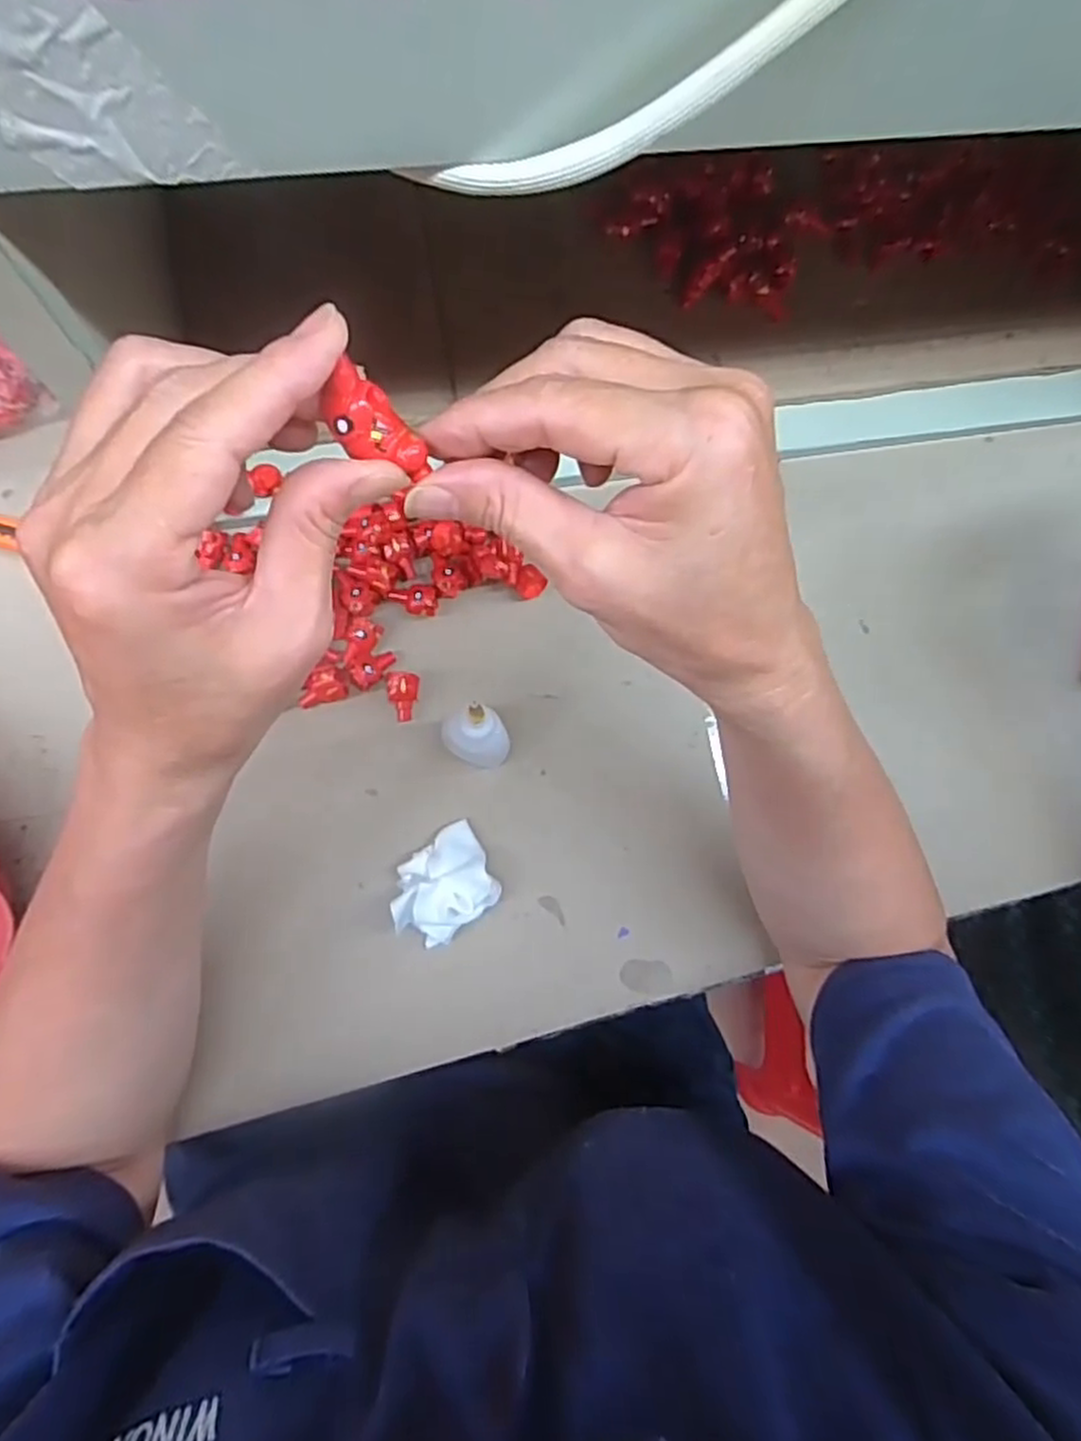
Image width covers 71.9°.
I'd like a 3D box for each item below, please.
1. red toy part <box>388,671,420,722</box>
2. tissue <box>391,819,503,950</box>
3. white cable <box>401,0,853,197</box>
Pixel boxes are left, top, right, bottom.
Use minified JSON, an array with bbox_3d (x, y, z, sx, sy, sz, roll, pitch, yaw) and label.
[{"bbox_3d":[-0.072,-0.013,0.390,0.016,0.009,0.025,4,83,-7],"label":"red toy part"},{"bbox_3d":[-0.048,0.083,0.373,0.053,0.029,0.042,-38,90,-10],"label":"tissue"},{"bbox_3d":[0.131,-0.187,0.194,0.328,0.072,0.048,-10,85,-9],"label":"white cable"}]

